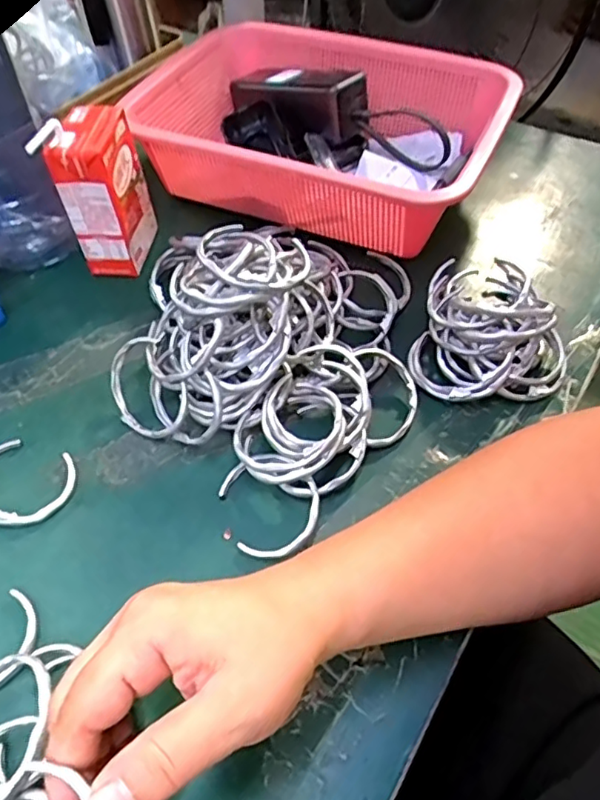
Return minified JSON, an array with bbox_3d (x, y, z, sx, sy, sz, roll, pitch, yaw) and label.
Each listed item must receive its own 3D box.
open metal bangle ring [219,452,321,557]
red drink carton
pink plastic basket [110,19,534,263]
[{"bbox_3d":[-0.016,0.059,0.344,0.054,0.014,0.067,-20,53,-12],"label":"open metal bangle ring"},{"bbox_3d":[-0.151,-0.157,0.458,0.044,0.120,0.075,5,52,4],"label":"red drink carton"},{"bbox_3d":[0.023,-0.236,0.520,0.303,0.084,0.219,26,56,19],"label":"pink plastic basket"}]

